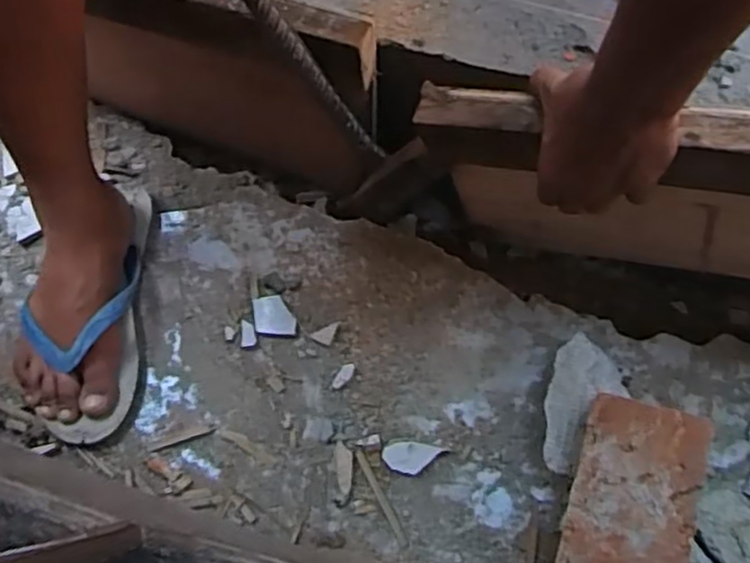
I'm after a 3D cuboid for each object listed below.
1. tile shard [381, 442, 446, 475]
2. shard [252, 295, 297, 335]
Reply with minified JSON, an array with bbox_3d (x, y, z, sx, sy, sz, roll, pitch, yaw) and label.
[{"bbox_3d":[0.032,0.156,0.620,0.050,0.006,0.027,9,67,6],"label":"tile shard"},{"bbox_3d":[-0.098,0.033,0.676,0.038,0.005,0.041,-11,66,-3],"label":"shard"}]

